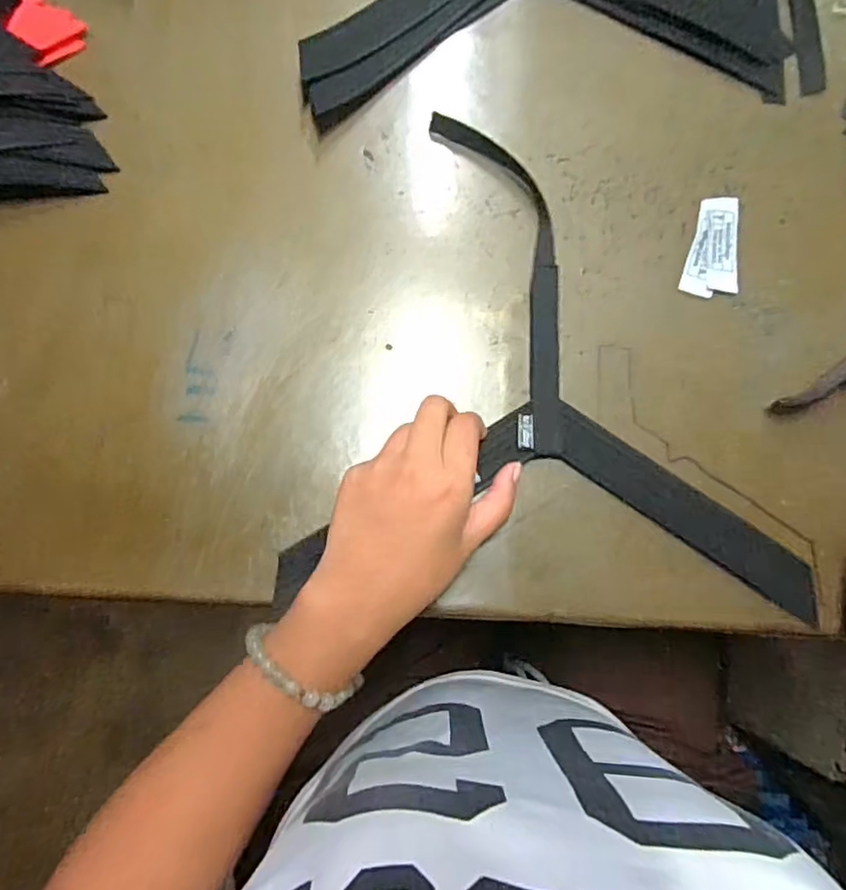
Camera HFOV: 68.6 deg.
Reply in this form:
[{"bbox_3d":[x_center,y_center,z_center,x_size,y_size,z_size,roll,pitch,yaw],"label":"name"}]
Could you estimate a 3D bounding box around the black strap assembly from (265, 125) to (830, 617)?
[{"bbox_3d":[0.078,-0.055,0.383,0.312,0.014,0.302,2,81,-2],"label":"black strap assembly"}]

